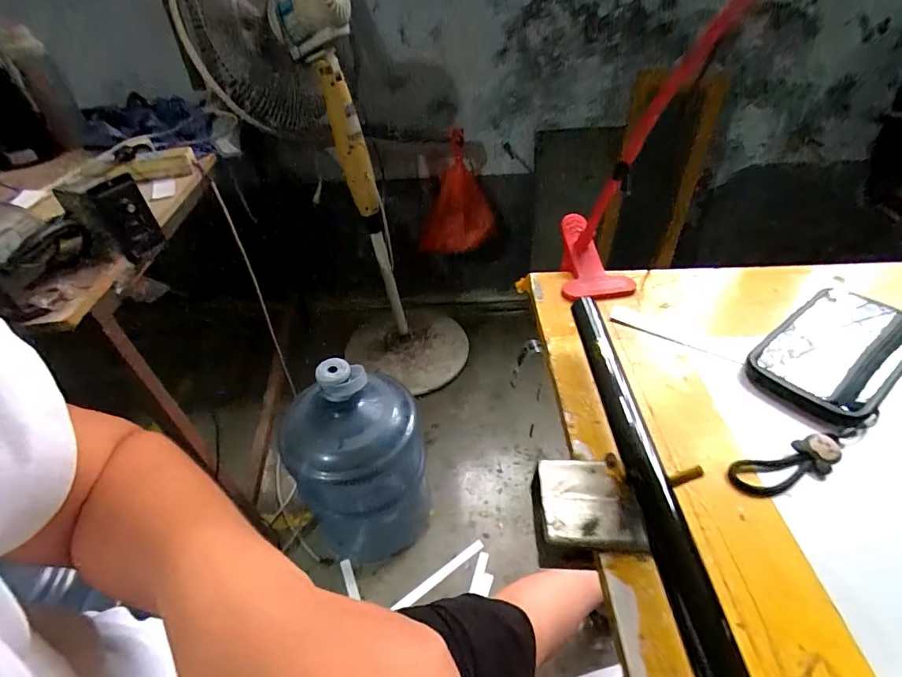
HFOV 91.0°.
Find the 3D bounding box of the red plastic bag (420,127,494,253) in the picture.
[{"bbox_3d":[0.010,-0.430,1.401,0.247,0.382,0.185,-5,40,-1],"label":"red plastic bag"}]

